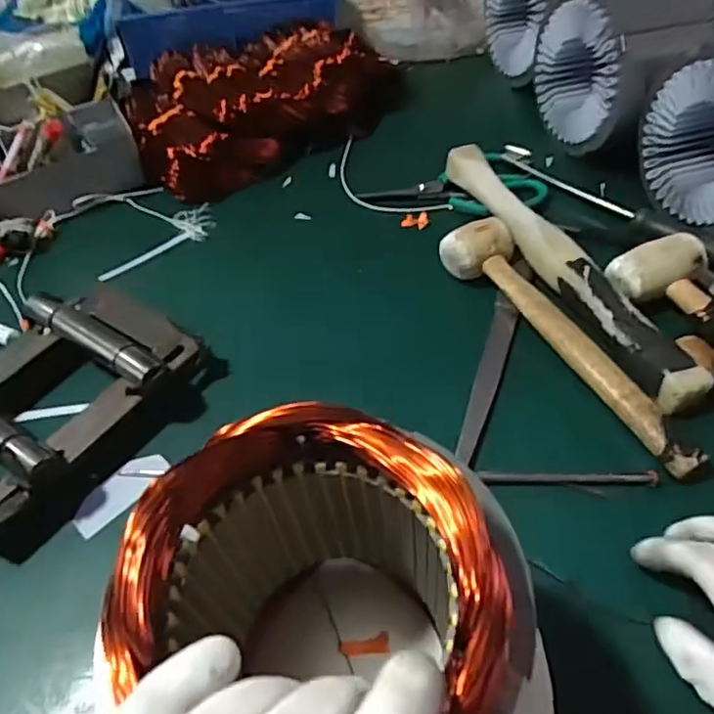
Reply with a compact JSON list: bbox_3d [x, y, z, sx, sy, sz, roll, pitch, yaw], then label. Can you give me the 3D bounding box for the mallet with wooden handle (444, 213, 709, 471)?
[{"bbox_3d":[0.161,-0.021,0.466,0.052,0.035,0.256,-26,53,-18],"label":"mallet with wooden handle"}]

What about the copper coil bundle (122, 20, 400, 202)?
[{"bbox_3d":[-0.103,-0.304,0.720,0.334,0.083,0.193,-30,55,-20],"label":"copper coil bundle"}]

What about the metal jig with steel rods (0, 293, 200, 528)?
[{"bbox_3d":[-0.226,0.028,0.456,0.145,0.051,0.198,28,57,24],"label":"metal jig with steel rods"}]

